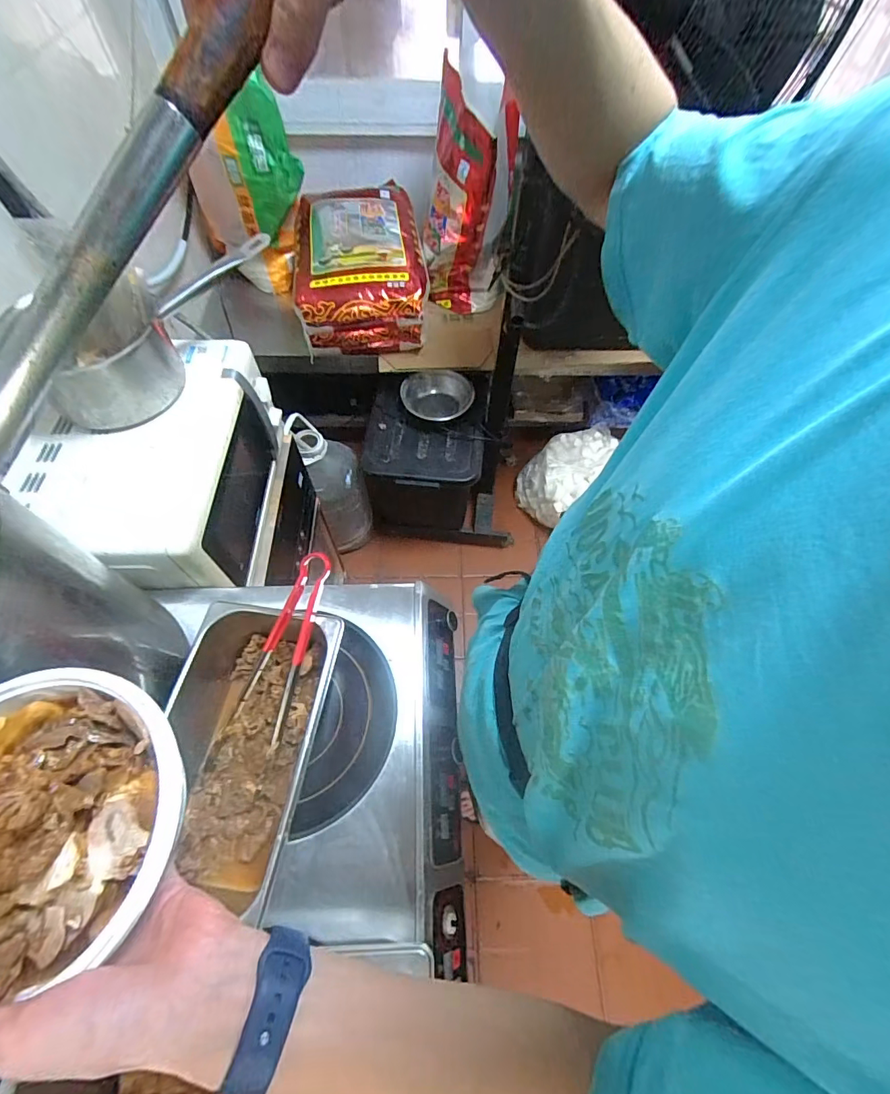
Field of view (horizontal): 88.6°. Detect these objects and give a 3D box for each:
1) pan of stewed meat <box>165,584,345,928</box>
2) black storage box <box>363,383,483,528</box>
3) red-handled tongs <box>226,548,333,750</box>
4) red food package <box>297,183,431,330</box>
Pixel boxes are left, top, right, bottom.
[{"bbox_3d":[-0.241,0.211,0.550,0.189,0.090,0.287,8,61,3],"label":"pan of stewed meat"},{"bbox_3d":[-0.063,-0.268,1.577,0.354,0.376,0.346,6,61,2],"label":"black storage box"},{"bbox_3d":[-0.193,0.117,0.557,0.071,0.034,0.231,20,87,9],"label":"red-handled tongs"},{"bbox_3d":[-0.262,-0.911,1.387,0.370,0.103,0.630,-6,62,-5],"label":"red food package"}]

